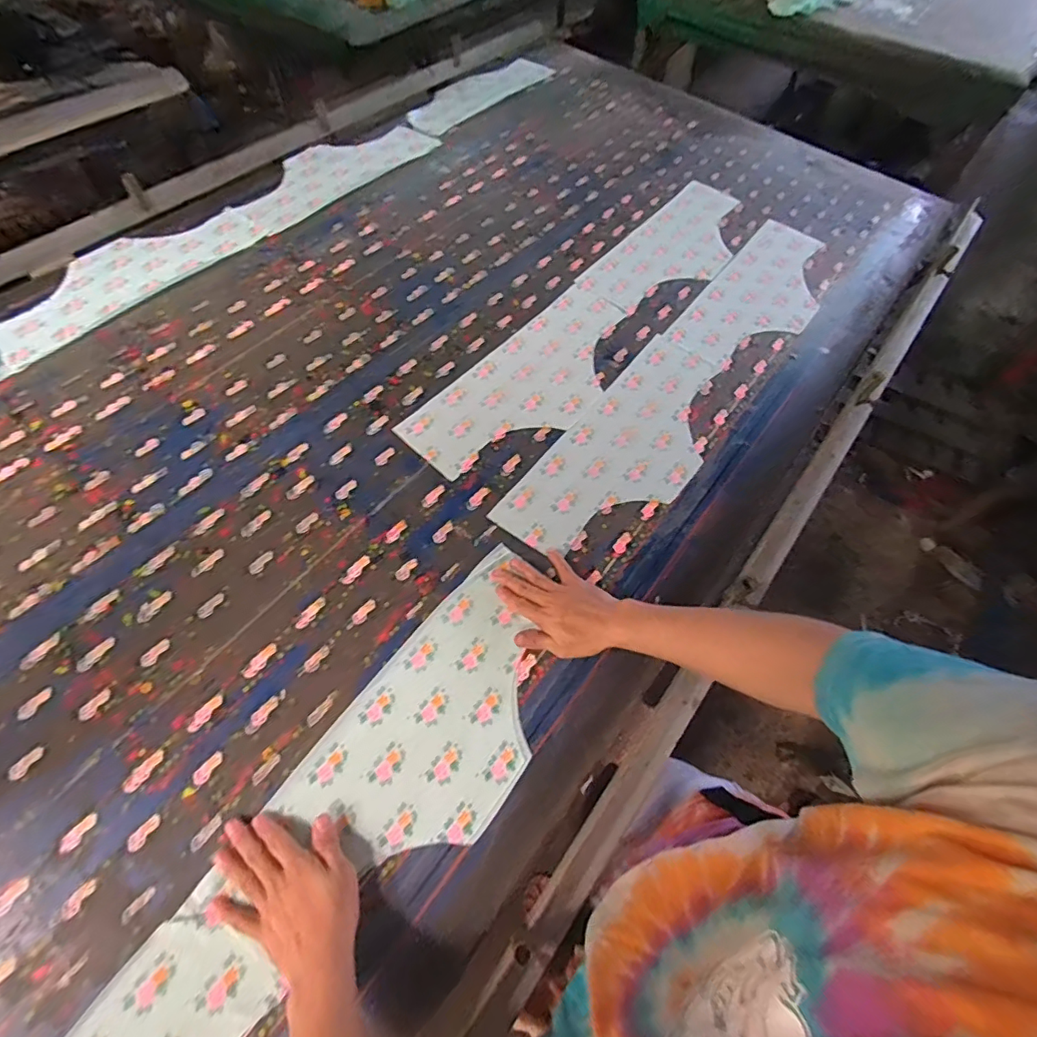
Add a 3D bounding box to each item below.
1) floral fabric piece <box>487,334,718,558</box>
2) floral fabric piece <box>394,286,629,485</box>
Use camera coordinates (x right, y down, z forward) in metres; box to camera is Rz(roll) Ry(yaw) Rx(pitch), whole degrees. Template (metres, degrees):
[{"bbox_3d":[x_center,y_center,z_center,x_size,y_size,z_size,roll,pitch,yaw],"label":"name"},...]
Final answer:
[{"bbox_3d":[0.180,-0.115,0.797,0.188,0.009,0.460,35,63,15],"label":"floral fabric piece"},{"bbox_3d":[0.033,-0.233,0.848,0.193,0.008,0.458,35,64,16],"label":"floral fabric piece"}]

